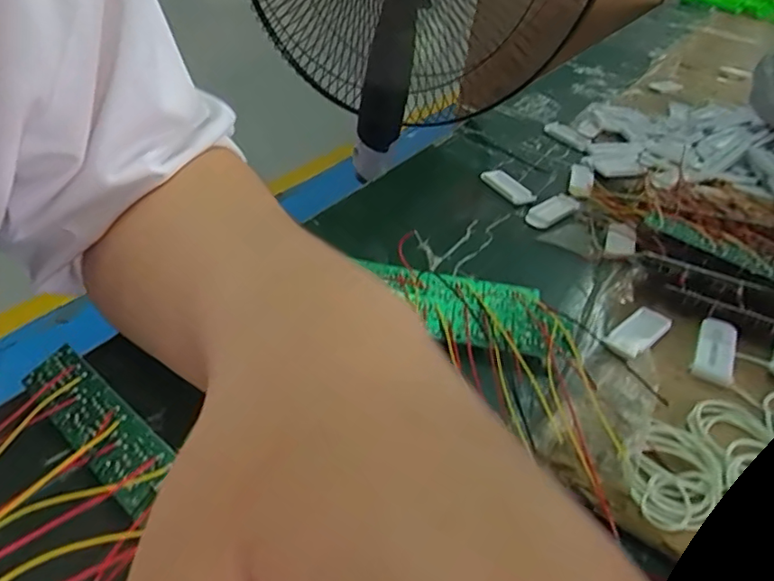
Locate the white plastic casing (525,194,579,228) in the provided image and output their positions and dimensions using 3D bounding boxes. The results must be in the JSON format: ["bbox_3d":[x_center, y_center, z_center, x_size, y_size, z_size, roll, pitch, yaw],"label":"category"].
[{"bbox_3d":[0.138,-0.068,0.475,0.061,0.006,0.021,-26,51,-37],"label":"white plastic casing"}]

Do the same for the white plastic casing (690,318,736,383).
[{"bbox_3d":[0.198,0.036,0.341,0.020,0.006,0.057,26,41,18],"label":"white plastic casing"}]

